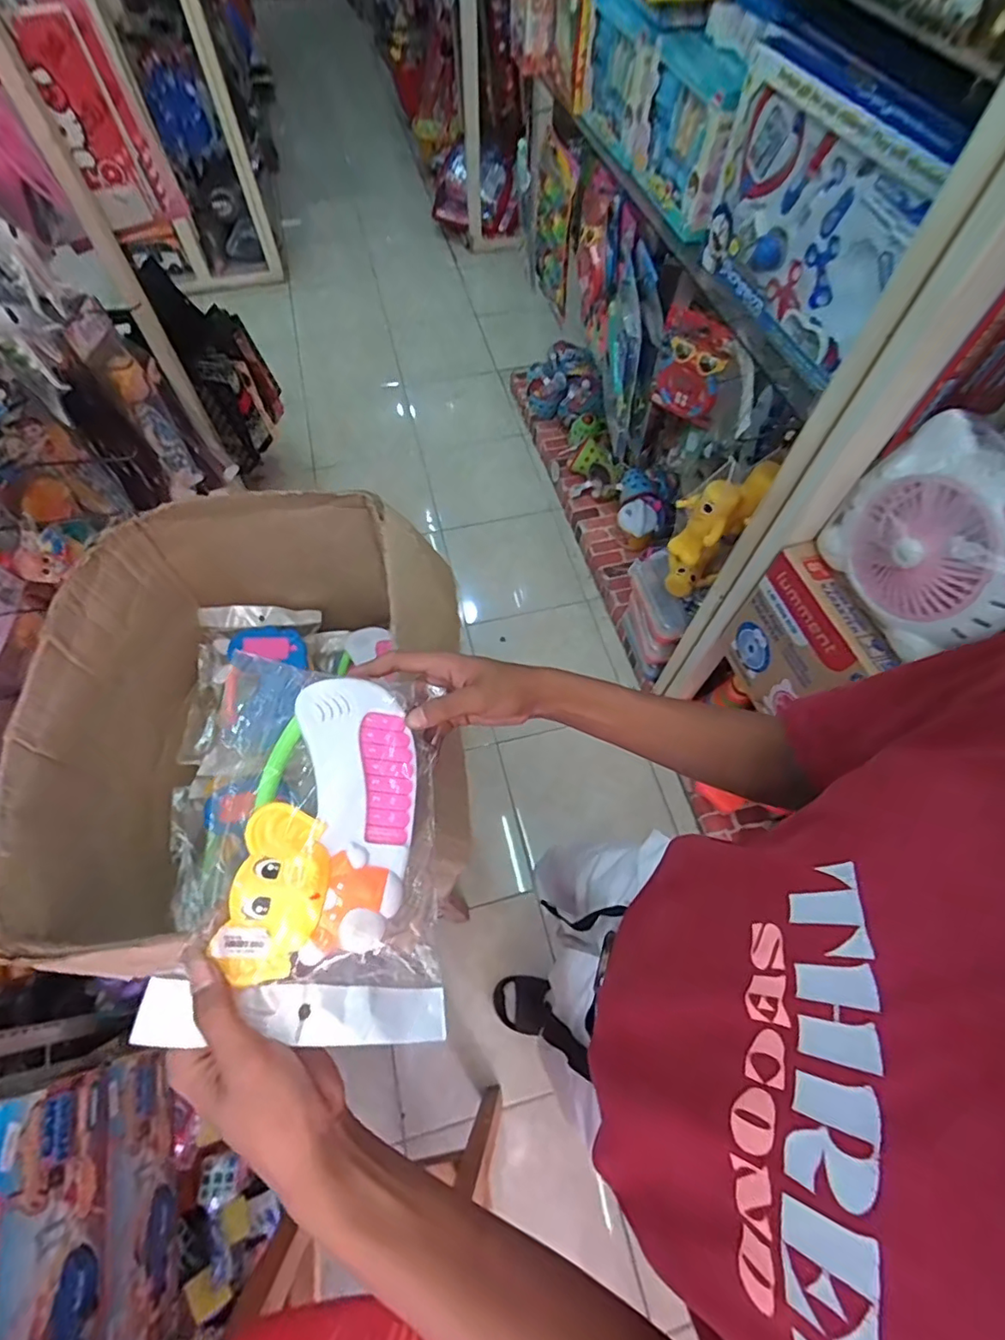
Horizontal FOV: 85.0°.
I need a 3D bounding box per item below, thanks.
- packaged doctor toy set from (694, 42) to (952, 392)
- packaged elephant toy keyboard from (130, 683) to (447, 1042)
[{"bbox_3d":[0.407,-0.634,0.765,0.052,0.250,0.387,-12,63,-7],"label":"packaged doctor toy set"},{"bbox_3d":[-0.116,0.110,0.368,0.150,0.042,0.226,14,58,-24],"label":"packaged elephant toy keyboard"}]

